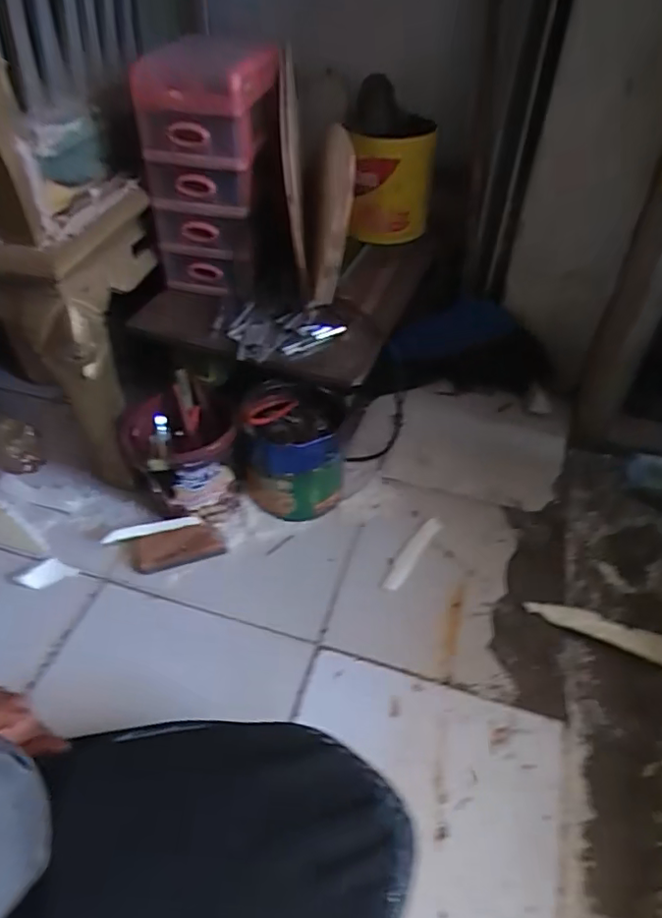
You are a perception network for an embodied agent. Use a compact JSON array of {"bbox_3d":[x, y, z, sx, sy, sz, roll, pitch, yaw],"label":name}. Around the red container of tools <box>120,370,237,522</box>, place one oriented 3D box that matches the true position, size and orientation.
[{"bbox_3d":[-0.201,-0.008,0.792,0.143,0.158,0.143,-8,46,-8],"label":"red container of tools"}]

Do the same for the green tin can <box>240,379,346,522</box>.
[{"bbox_3d":[-0.054,-0.007,0.815,0.145,0.151,0.134,0,46,0],"label":"green tin can"}]

